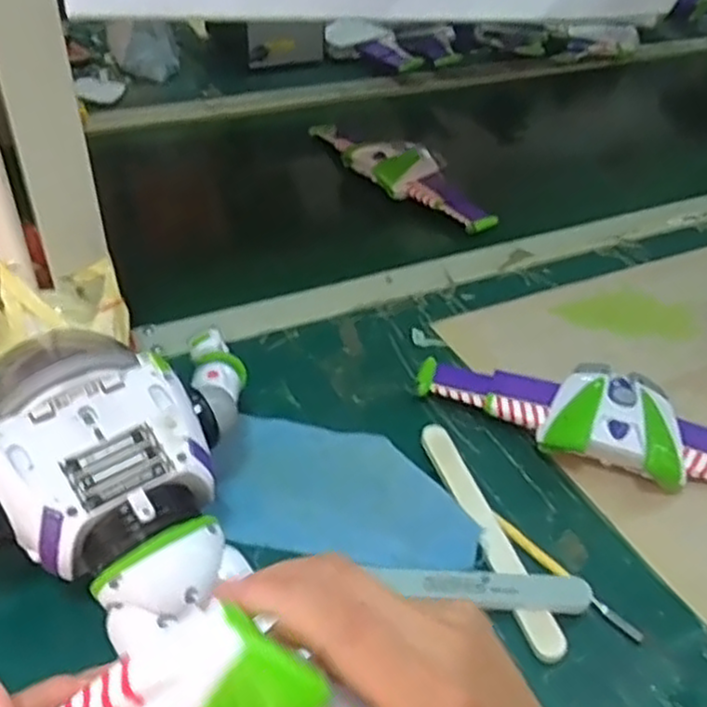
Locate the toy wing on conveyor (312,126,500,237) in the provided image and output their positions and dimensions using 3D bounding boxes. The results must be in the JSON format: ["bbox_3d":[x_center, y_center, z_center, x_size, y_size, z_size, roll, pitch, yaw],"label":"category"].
[{"bbox_3d":[0.052,-0.222,0.858,0.089,0.037,0.289,-31,52,-34],"label":"toy wing on conveyor"}]

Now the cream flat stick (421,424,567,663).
[{"bbox_3d":[0.087,0.113,0.478,0.022,0.008,0.177,-18,47,-10],"label":"cream flat stick"}]

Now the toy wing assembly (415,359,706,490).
[{"bbox_3d":[0.192,0.048,0.544,0.292,0.039,0.099,13,42,9],"label":"toy wing assembly"}]

